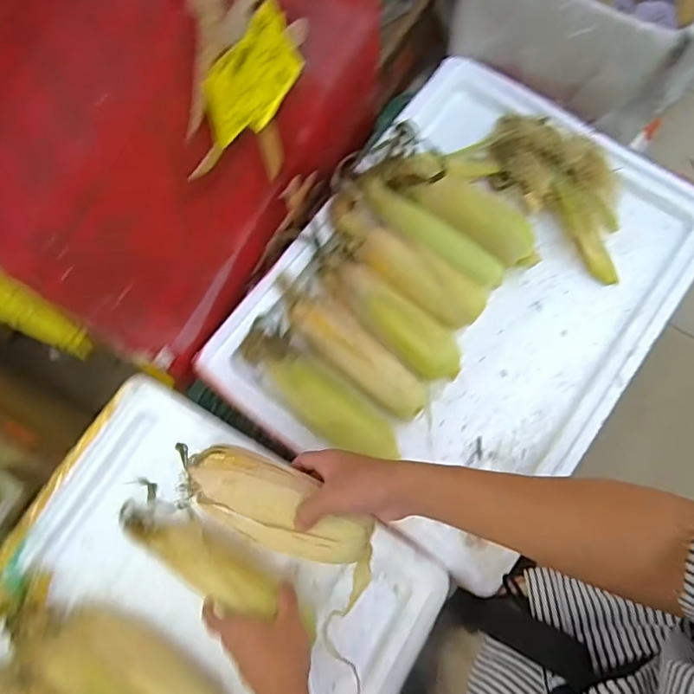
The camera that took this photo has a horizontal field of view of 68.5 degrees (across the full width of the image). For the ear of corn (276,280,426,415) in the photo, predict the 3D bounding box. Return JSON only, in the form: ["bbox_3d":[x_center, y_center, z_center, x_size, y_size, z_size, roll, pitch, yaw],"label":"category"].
[{"bbox_3d":[-0.005,0.005,0.632,0.231,0.040,0.056,38,78,9],"label":"ear of corn"}]

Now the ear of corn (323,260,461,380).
[{"bbox_3d":[0.054,-0.034,0.648,0.206,0.052,0.063,42,79,10],"label":"ear of corn"}]

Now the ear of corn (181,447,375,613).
[{"bbox_3d":[-0.072,0.153,0.492,0.217,0.050,0.077,24,77,14],"label":"ear of corn"}]

